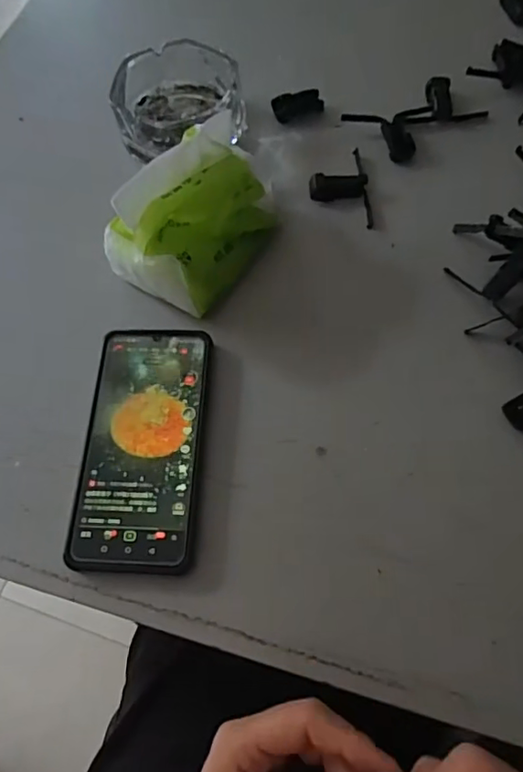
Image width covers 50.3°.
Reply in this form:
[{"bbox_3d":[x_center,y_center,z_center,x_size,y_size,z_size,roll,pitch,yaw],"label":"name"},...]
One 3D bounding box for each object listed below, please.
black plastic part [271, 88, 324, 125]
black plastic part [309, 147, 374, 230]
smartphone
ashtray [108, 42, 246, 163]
[{"bbox_3d":[0.033,-0.259,0.516,0.045,0.011,0.025,-18,65,-6],"label":"black plastic part"},{"bbox_3d":[0.065,-0.170,0.469,0.048,0.014,0.082,-4,64,0],"label":"black plastic part"},{"bbox_3d":[-0.080,0.039,0.382,0.079,0.016,0.168,2,65,3],"label":"smartphone"},{"bbox_3d":[-0.076,-0.264,0.502,0.116,0.044,0.131,-15,65,-5],"label":"ashtray"}]

